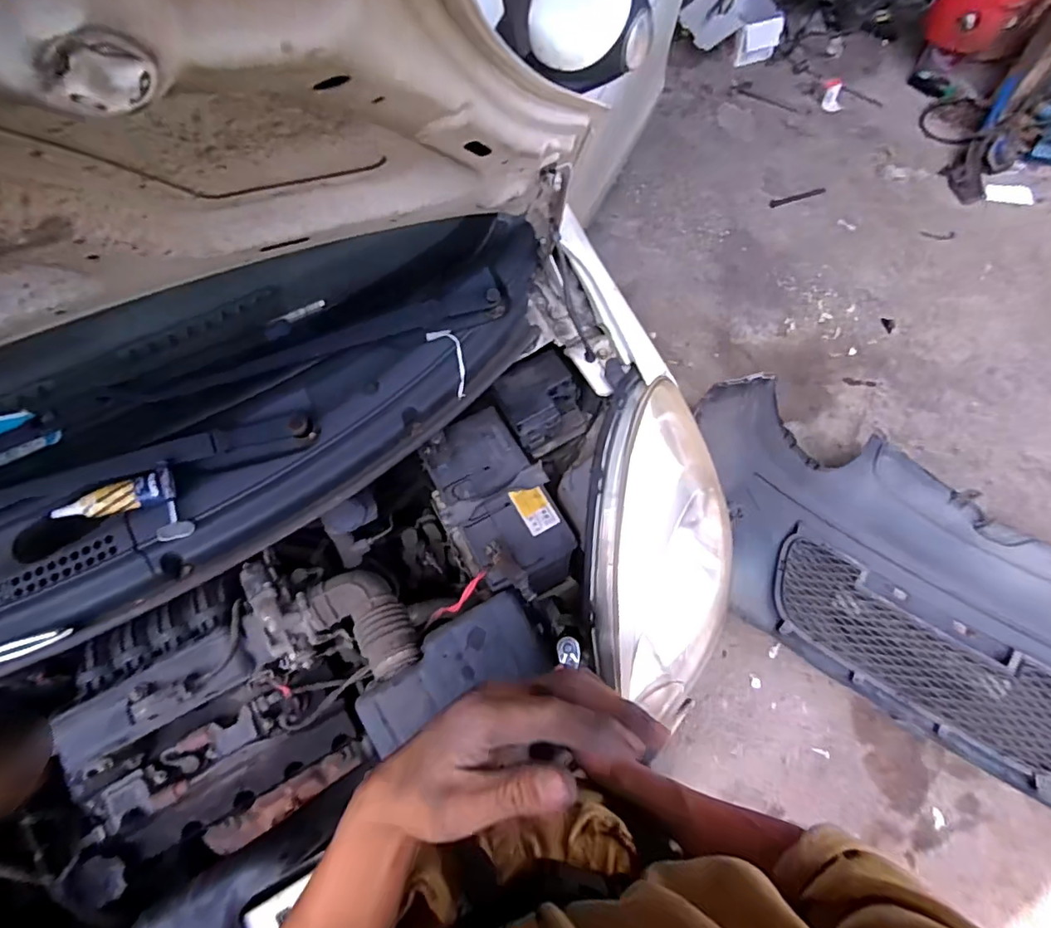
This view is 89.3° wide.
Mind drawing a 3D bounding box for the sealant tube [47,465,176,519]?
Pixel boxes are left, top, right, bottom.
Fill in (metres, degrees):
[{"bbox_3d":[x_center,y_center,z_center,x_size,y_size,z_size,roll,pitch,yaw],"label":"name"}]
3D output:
[{"bbox_3d":[-0.434,0.035,0.564,0.124,0.020,0.034,-14,92,-4],"label":"sealant tube"}]

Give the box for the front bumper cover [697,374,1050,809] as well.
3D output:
[{"bbox_3d":[1.066,0.347,1.259,1.523,0.385,0.545,33,68,17],"label":"front bumper cover"}]

